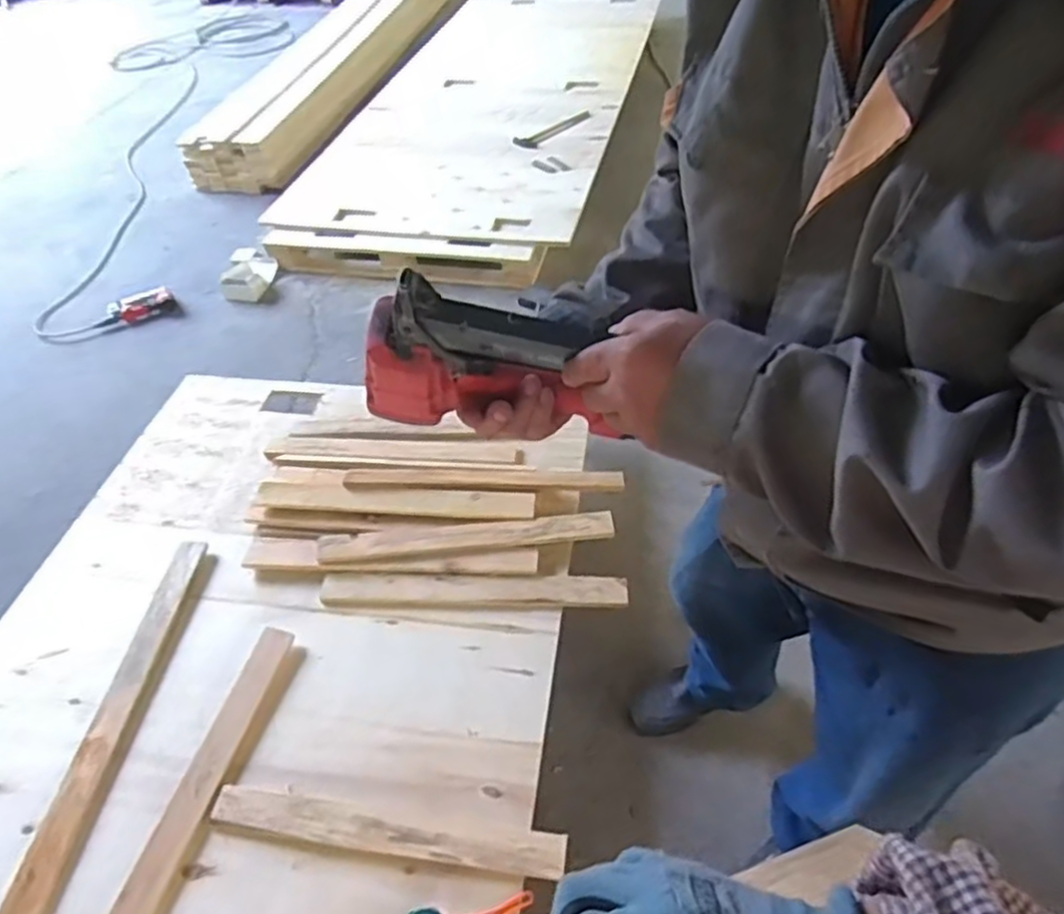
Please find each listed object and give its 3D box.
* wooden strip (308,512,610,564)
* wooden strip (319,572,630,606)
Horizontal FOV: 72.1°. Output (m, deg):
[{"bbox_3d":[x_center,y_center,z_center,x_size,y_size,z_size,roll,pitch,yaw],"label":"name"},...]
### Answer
[{"bbox_3d":[-0.131,0.159,1.453,0.583,0.023,0.067,-6,47,-2],"label":"wooden strip"},{"bbox_3d":[-0.112,0.253,1.395,0.576,0.021,0.063,0,47,3],"label":"wooden strip"}]

